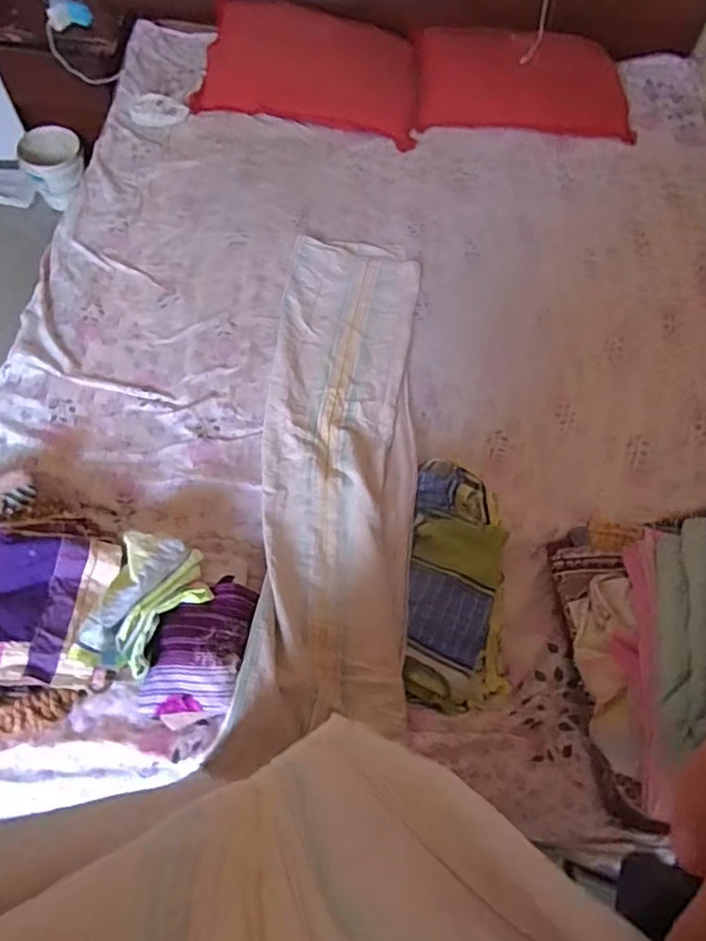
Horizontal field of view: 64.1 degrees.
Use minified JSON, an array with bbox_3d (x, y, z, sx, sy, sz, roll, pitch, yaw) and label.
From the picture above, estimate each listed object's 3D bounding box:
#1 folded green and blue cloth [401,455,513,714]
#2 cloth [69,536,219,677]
[{"bbox_3d":[0.187,0.185,0.996,0.173,0.069,0.430,6,64,0],"label":"folded green and blue cloth"},{"bbox_3d":[-0.309,0.198,0.871,0.152,0.082,0.221,9,63,1],"label":"cloth"}]

